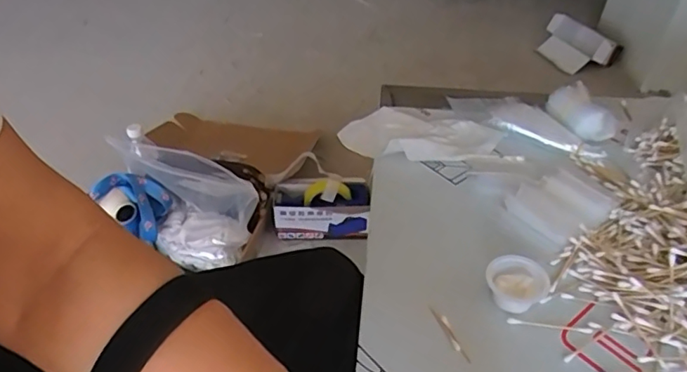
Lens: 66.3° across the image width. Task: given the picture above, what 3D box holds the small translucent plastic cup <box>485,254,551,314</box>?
[{"bbox_3d":[0.158,0.088,0.482,0.045,0.026,0.049,1,40,-1],"label":"small translucent plastic cup"}]

